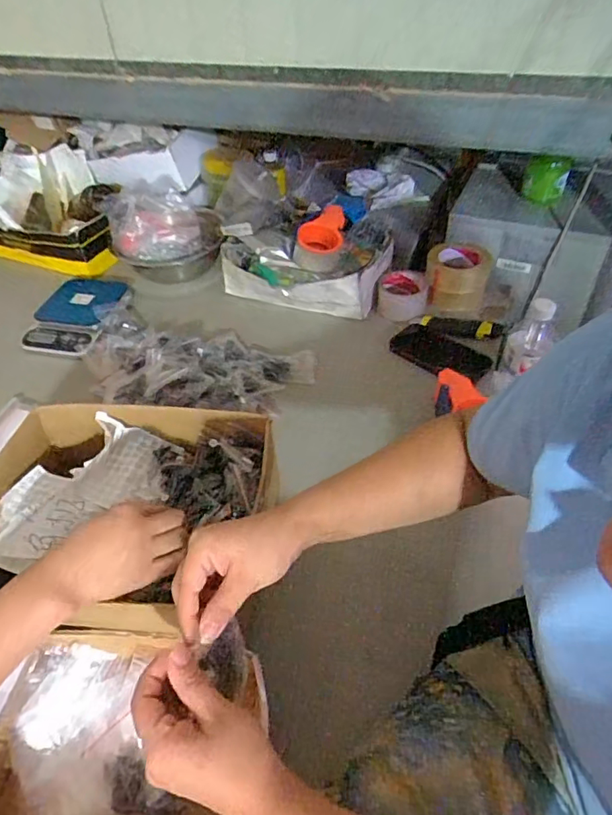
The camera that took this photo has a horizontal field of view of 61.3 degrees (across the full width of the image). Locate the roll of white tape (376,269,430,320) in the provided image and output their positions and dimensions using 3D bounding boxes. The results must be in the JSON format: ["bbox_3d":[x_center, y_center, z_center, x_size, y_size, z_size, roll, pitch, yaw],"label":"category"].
[{"bbox_3d":[0.177,-0.206,0.945,0.089,0.059,0.073,5,46,9],"label":"roll of white tape"}]

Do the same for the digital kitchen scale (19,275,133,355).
[{"bbox_3d":[-0.434,-0.179,0.976,0.147,0.038,0.210,4,46,8],"label":"digital kitchen scale"}]

